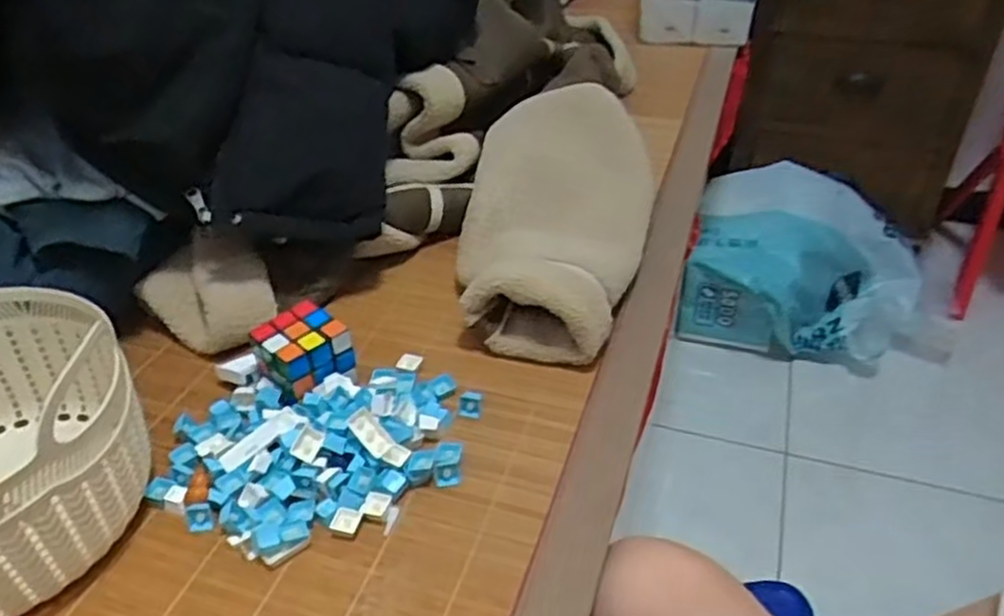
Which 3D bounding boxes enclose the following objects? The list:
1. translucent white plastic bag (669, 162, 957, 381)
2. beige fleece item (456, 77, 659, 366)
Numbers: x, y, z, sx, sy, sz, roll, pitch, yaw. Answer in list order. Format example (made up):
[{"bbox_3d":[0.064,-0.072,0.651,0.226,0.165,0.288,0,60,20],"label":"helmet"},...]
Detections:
[{"bbox_3d":[0.549,-0.073,1.354,0.457,0.210,0.316,3,38,7],"label":"translucent white plastic bag"},{"bbox_3d":[0.057,-0.100,0.762,0.177,0.099,0.372,6,38,10],"label":"beige fleece item"}]

